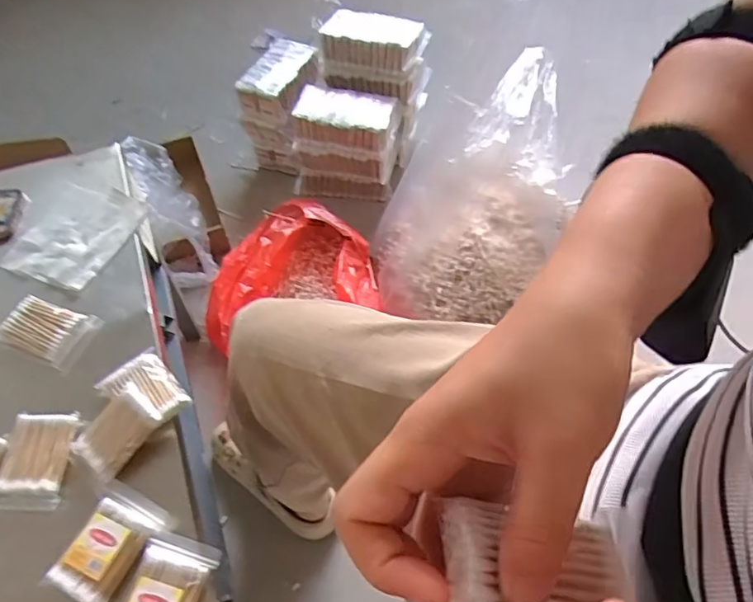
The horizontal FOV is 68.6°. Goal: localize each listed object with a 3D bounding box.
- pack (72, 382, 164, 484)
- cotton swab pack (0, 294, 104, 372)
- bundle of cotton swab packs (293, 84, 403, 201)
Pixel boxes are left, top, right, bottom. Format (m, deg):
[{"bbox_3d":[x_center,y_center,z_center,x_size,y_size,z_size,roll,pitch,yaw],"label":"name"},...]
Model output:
[{"bbox_3d":[-0.242,0.124,0.518,0.054,0.015,0.077,38,79,15],"label":"pack"},{"bbox_3d":[-0.353,0.029,0.590,0.088,0.016,0.064,18,59,12],"label":"cotton swab pack"},{"bbox_3d":[-0.070,-0.361,1.255,0.237,0.199,0.145,8,58,6],"label":"bundle of cotton swab packs"}]

